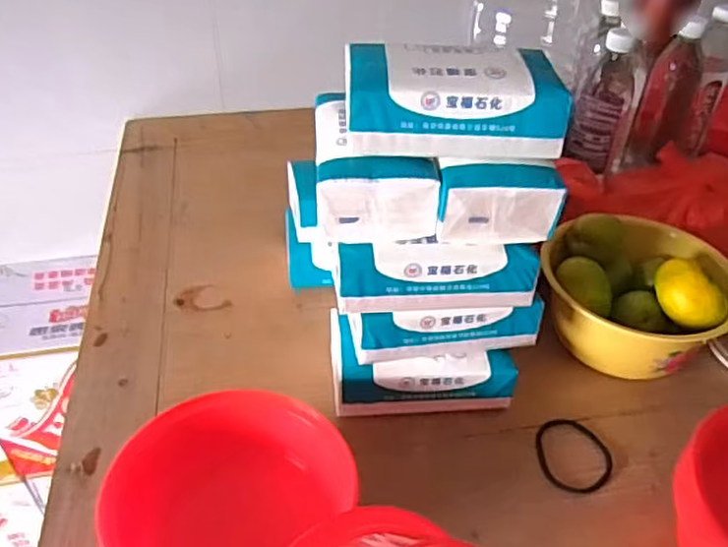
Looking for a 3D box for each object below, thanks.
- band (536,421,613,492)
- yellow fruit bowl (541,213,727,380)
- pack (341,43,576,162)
[{"bbox_3d":[0.178,0.156,0.579,0.057,0.006,0.072,-27,49,-14],"label":"band"},{"bbox_3d":[0.264,0.027,0.661,0.173,0.107,0.144,-1,40,-3],"label":"yellow fruit bowl"},{"bbox_3d":[0.065,-0.132,0.506,0.157,0.056,0.085,0,40,-2],"label":"pack"}]

